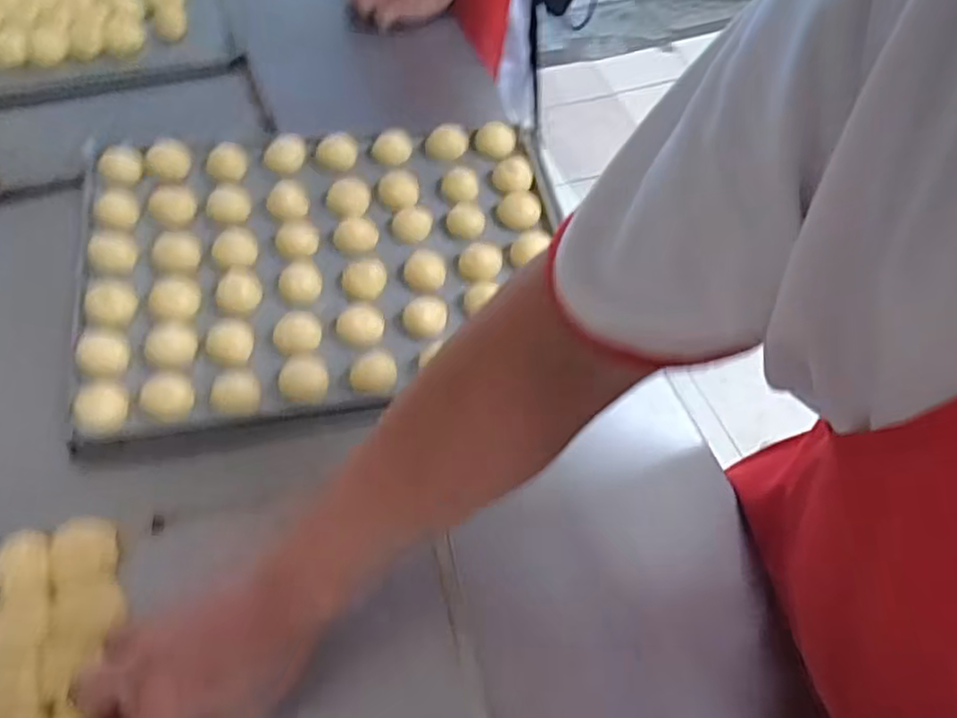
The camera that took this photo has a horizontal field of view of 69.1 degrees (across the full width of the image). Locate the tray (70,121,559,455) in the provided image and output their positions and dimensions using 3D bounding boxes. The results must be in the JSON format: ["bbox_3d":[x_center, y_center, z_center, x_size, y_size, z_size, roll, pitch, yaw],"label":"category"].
[{"bbox_3d":[-0.139,-0.097,0.650,0.425,0.033,0.312,-8,59,-9],"label":"tray"}]

